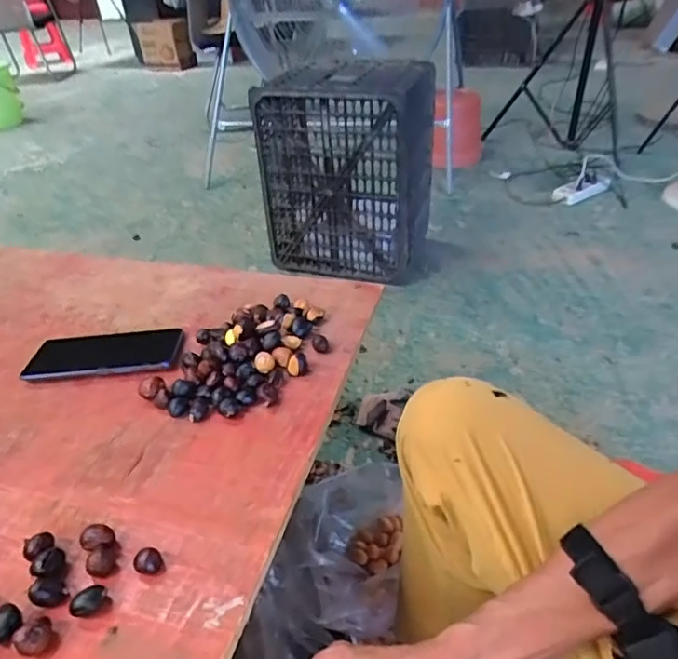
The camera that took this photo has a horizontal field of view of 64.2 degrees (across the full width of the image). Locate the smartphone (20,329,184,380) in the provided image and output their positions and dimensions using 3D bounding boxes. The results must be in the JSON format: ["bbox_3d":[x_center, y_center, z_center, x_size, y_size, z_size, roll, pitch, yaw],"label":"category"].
[{"bbox_3d":[-0.267,0.026,0.613,0.176,0.012,0.081,-3,36,2],"label":"smartphone"}]

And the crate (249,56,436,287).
[{"bbox_3d":[0.024,-0.425,1.487,0.402,0.528,0.281,12,39,21],"label":"crate"}]

